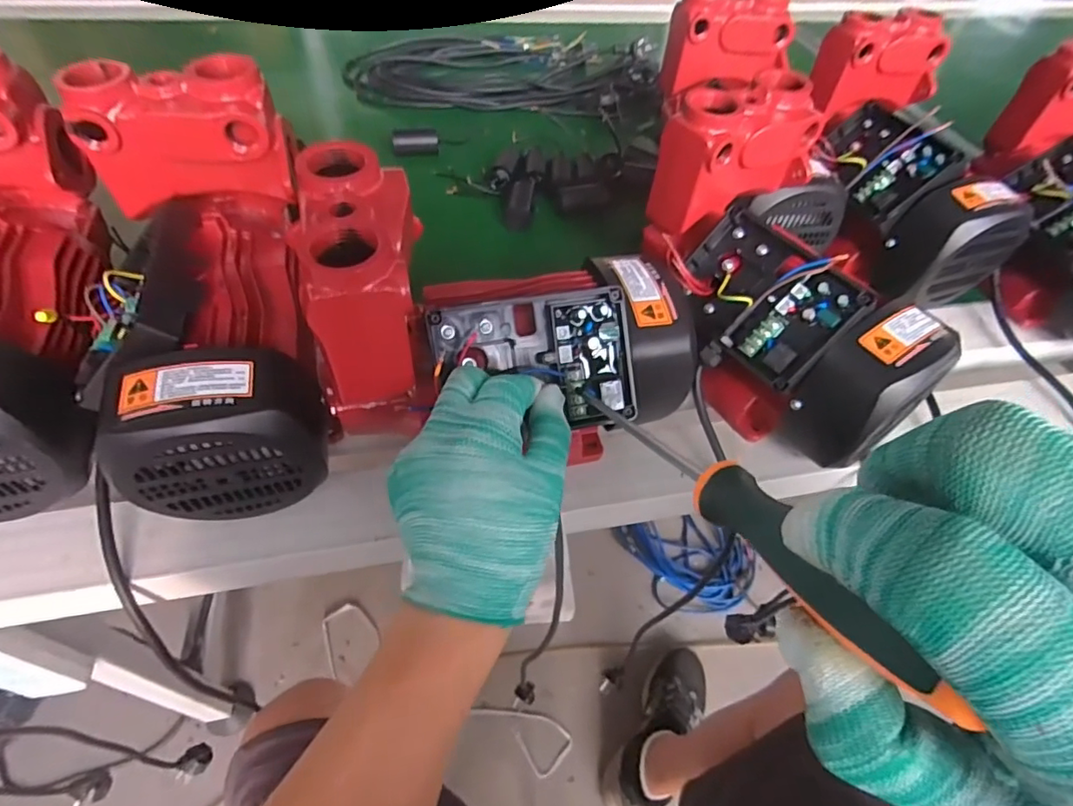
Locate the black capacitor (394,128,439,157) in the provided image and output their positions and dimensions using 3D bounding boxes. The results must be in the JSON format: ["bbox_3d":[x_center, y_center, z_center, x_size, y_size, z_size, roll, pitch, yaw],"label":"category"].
[{"bbox_3d":[-0.152,-0.329,0.680,0.055,0.026,0.023,-9,53,-11],"label":"black capacitor"}]

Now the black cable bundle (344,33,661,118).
[{"bbox_3d":[-0.047,-0.530,0.852,0.463,0.041,0.294,8,52,1],"label":"black cable bundle"}]

